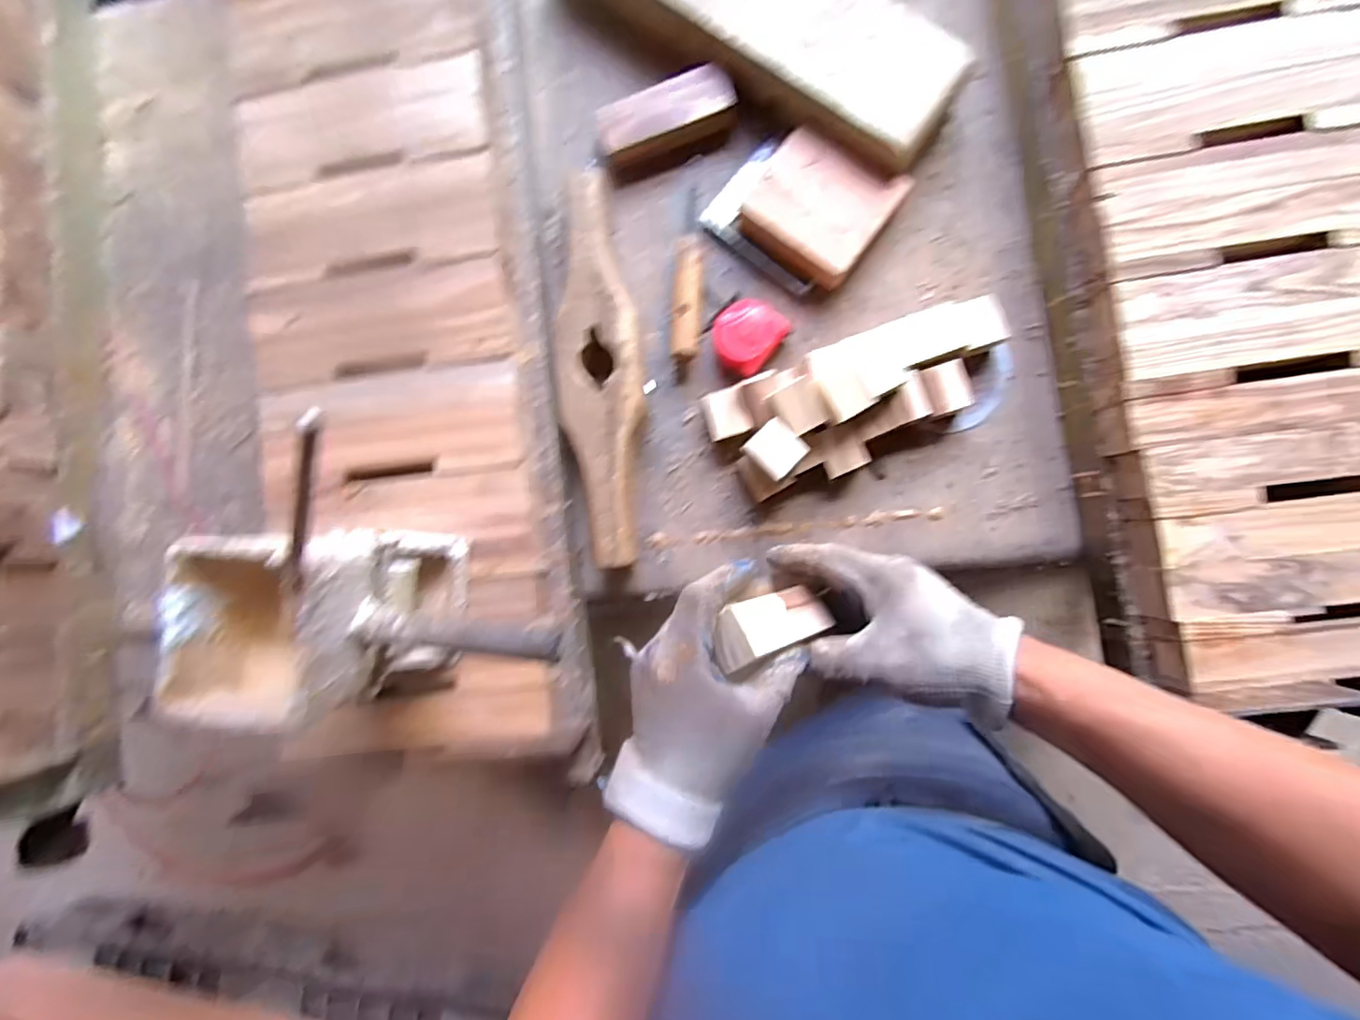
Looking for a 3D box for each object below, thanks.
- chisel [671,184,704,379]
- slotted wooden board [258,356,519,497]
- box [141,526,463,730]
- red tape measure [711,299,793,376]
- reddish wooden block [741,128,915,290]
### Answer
[{"bbox_3d":[0.008,-0.238,0.610,0.030,0.024,0.201,3,87,7],"label":"chisel"},{"bbox_3d":[-0.268,-0.078,0.547,0.239,0.026,0.099,-8,86,6],"label":"slotted wooden board"},{"bbox_3d":[-0.247,0.079,0.444,0.106,0.197,0.126,8,88,7],"label":"box"},{"bbox_3d":[0.068,-0.175,0.594,0.062,0.036,0.069,38,91,7],"label":"red tape measure"},{"bbox_3d":[0.139,-0.300,0.590,0.130,0.042,0.122,34,91,7],"label":"reddish wooden block"}]

